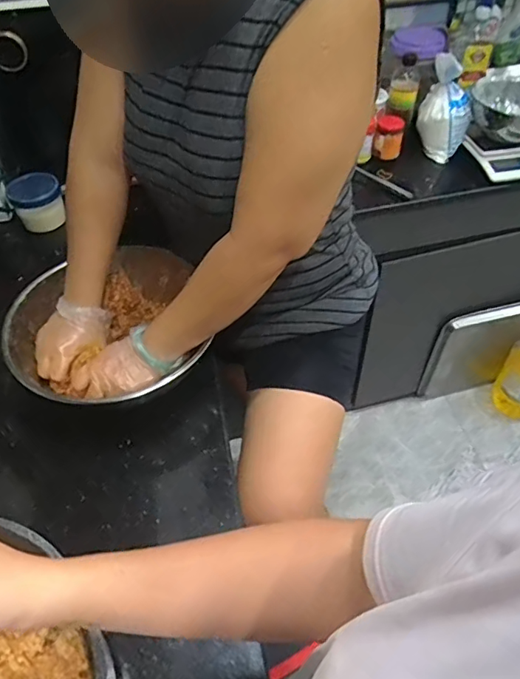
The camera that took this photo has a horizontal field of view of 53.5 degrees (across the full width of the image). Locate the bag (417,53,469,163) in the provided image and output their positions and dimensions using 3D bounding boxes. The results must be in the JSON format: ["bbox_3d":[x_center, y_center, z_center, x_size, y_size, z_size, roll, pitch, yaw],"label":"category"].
[{"bbox_3d":[0.409,-0.506,1.144,0.109,0.195,0.072,14,51,14],"label":"bag"}]

